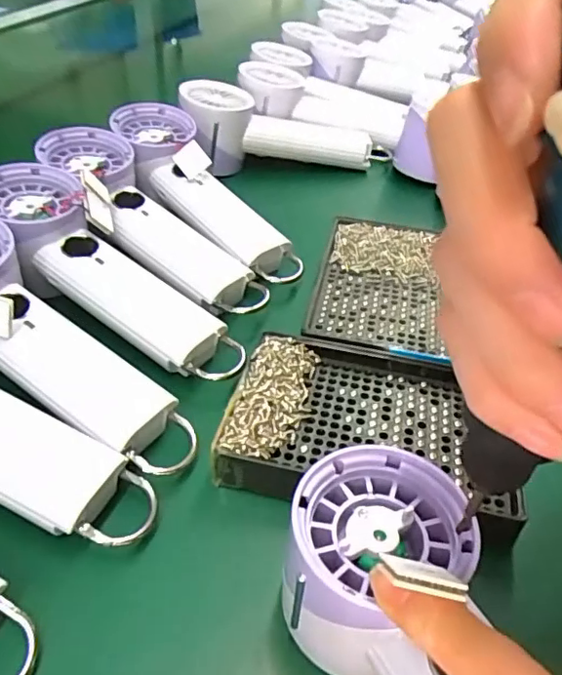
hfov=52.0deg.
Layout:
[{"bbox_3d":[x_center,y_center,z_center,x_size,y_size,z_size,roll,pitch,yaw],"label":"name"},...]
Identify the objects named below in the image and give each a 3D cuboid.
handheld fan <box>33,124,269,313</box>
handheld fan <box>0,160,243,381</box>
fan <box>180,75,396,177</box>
[{"bbox_3d":[-0.086,-0.079,0.377,0.190,0.035,0.063,44,53,16],"label":"handheld fan"},{"bbox_3d":[-0.104,-0.035,0.338,0.189,0.041,0.058,40,50,15],"label":"handheld fan"},{"bbox_3d":[0.005,-0.182,0.511,0.182,0.072,0.066,-9,43,-16],"label":"fan"}]

